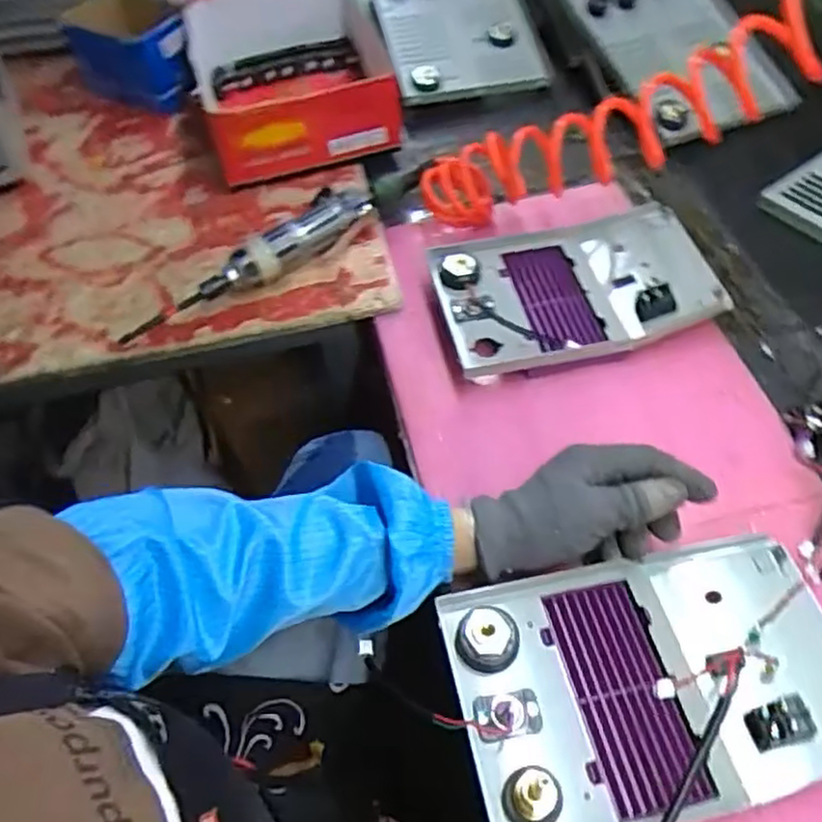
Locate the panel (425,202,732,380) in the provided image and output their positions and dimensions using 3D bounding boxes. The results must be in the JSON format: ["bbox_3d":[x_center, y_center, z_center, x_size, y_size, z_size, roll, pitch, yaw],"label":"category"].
[{"bbox_3d":[0.141,-0.110,0.624,0.227,0.036,0.157,-11,53,-4],"label":"panel"}]

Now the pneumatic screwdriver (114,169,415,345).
[{"bbox_3d":[-0.125,-0.157,0.686,0.335,0.046,0.048,-34,58,-20],"label":"pneumatic screwdriver"}]

